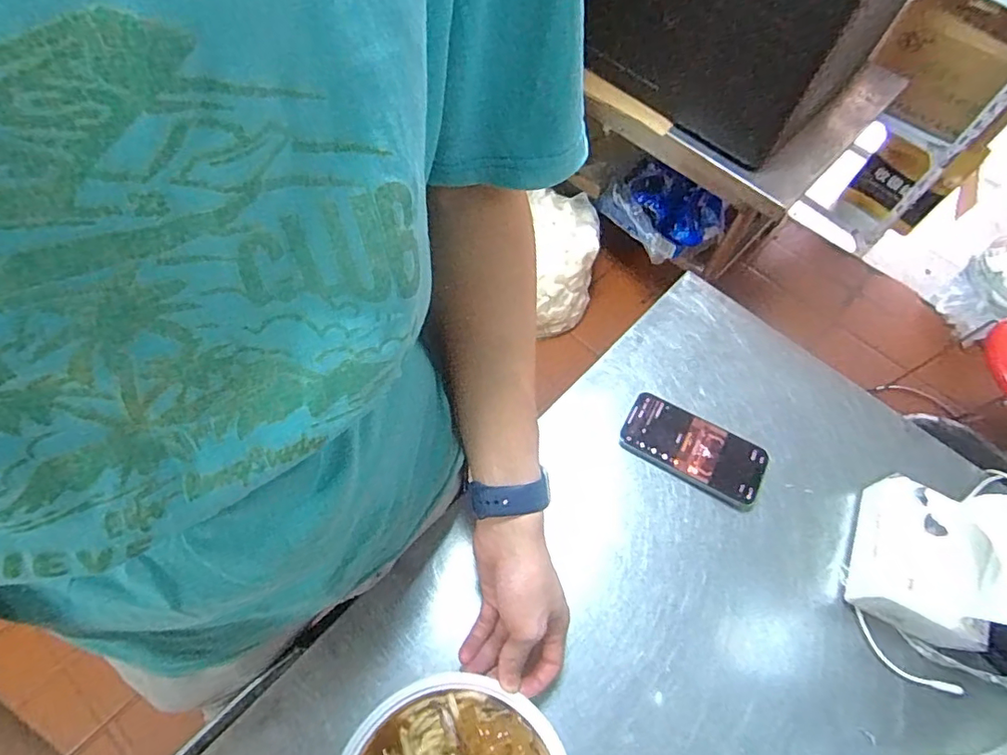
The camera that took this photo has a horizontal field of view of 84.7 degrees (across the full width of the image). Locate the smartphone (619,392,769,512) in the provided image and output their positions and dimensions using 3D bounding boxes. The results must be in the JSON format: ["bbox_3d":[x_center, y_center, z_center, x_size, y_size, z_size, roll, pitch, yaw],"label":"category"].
[{"bbox_3d":[0.193,0.075,0.564,0.144,0.015,0.073,28,64,11],"label":"smartphone"}]

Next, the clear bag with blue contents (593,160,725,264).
[{"bbox_3d":[0.424,-0.451,1.500,0.155,0.146,0.317,-35,70,-21],"label":"clear bag with blue contents"}]

